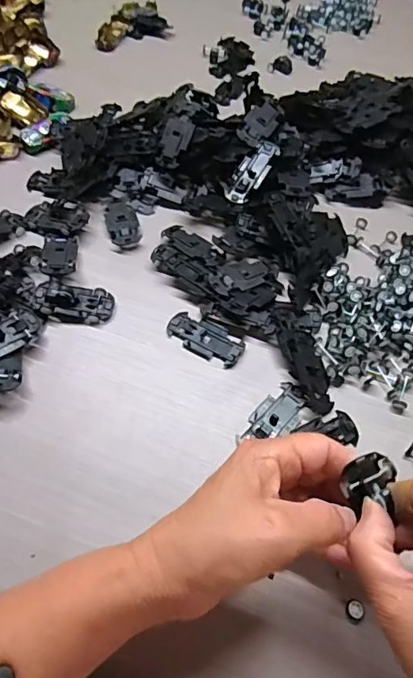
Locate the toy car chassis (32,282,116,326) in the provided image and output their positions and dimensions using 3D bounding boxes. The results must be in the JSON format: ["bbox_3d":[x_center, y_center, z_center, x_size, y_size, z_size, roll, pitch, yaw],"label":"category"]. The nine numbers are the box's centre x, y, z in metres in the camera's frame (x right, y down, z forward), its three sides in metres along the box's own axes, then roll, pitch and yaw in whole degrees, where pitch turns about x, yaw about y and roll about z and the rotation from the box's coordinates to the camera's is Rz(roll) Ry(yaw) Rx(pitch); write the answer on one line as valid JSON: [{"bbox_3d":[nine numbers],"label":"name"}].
[{"bbox_3d":[-0.110,-0.031,0.414,0.064,0.016,0.032,9,65,-6],"label":"toy car chassis"}]

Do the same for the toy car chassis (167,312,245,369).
[{"bbox_3d":[-0.001,-0.001,0.404,0.065,0.004,0.031,26,59,15],"label":"toy car chassis"}]

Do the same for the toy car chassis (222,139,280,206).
[{"bbox_3d":[0.043,-0.159,0.473,0.031,0.008,0.068,31,84,18],"label":"toy car chassis"}]

